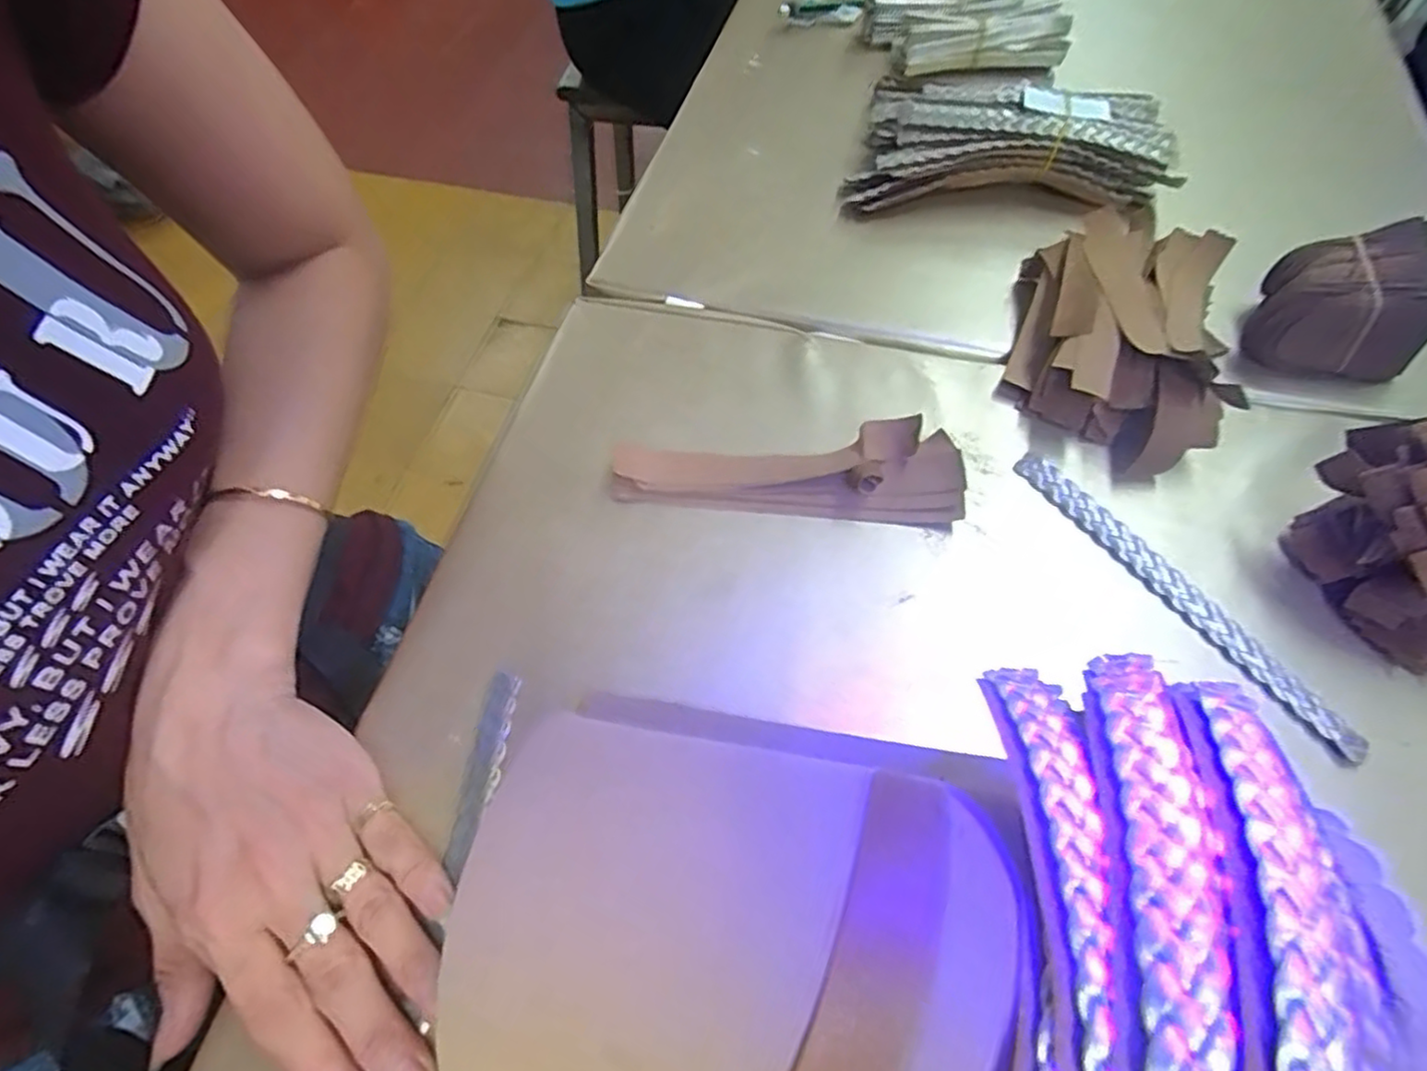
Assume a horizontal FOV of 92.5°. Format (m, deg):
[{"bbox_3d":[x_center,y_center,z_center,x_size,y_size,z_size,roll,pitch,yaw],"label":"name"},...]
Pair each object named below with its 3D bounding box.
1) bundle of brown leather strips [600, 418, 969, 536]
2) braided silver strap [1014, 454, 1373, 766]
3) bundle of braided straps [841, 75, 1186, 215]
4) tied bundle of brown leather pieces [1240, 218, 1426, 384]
[{"bbox_3d":[0.033,-0.033,0.324,0.162,0.019,0.046,4,60,4],"label":"bundle of brown leather strips"},{"bbox_3d":[0.198,0.023,0.293,0.015,0.007,0.165,-30,63,-15],"label":"braided silver strap"},{"bbox_3d":[0.186,-0.242,0.426,0.187,0.057,0.111,16,61,10],"label":"bundle of braided straps"},{"bbox_3d":[0.318,-0.114,0.344,0.067,0.057,0.053,11,60,7],"label":"tied bundle of brown leather pieces"}]

